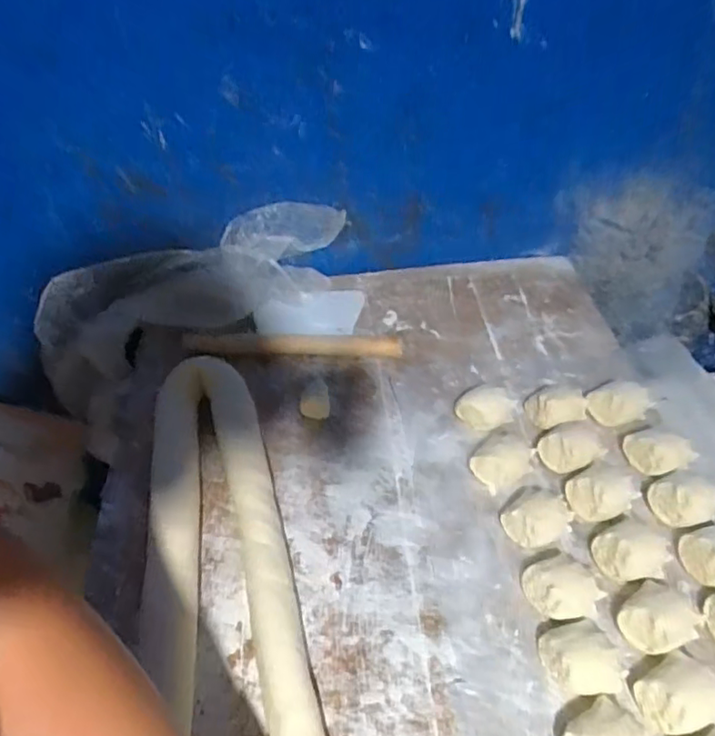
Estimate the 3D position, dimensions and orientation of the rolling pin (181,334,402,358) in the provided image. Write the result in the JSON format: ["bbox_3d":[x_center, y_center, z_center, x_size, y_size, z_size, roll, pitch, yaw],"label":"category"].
[{"bbox_3d":[-0.085,-0.030,0.743,0.276,0.021,0.029,2,47,5],"label":"rolling pin"}]

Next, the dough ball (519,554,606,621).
[{"bbox_3d":[0.177,0.191,0.512,0.052,0.033,0.053,-2,47,2],"label":"dough ball"}]

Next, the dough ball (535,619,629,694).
[{"bbox_3d":[0.178,0.234,0.472,0.049,0.033,0.052,-2,47,2],"label":"dough ball"}]

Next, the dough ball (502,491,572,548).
[{"bbox_3d":[0.170,0.142,0.557,0.056,0.030,0.048,-32,53,-25],"label":"dough ball"}]

